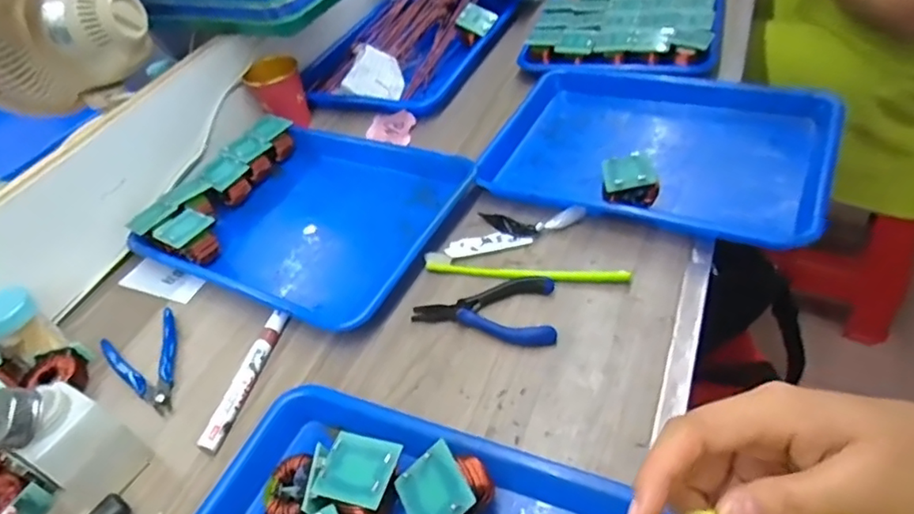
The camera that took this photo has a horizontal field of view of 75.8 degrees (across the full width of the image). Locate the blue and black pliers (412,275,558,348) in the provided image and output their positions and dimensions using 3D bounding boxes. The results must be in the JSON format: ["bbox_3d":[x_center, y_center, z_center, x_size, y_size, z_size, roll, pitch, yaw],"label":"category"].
[{"bbox_3d":[0.022,0.046,0.503,0.121,0.016,0.069,-4,44,9],"label":"blue and black pliers"}]

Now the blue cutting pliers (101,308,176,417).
[{"bbox_3d":[-0.279,0.100,0.525,0.065,0.012,0.112,-26,45,-14],"label":"blue cutting pliers"}]

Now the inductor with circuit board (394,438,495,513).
[{"bbox_3d":[-0.005,0.148,0.369,0.051,0.036,0.048,-48,47,3],"label":"inductor with circuit board"}]

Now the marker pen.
[{"bbox_3d":[-0.177,0.101,0.492,0.016,0.013,0.130,3,46,16],"label":"marker pen"}]

